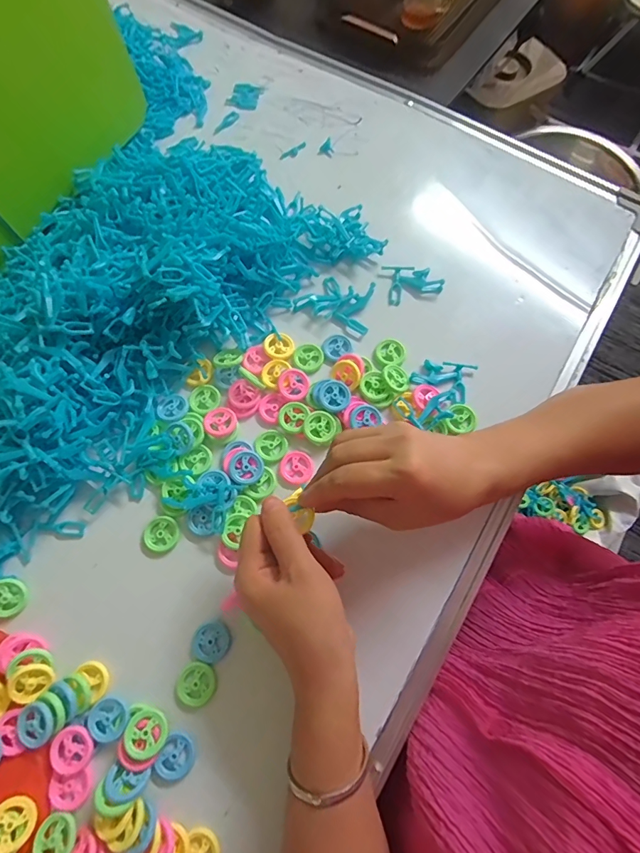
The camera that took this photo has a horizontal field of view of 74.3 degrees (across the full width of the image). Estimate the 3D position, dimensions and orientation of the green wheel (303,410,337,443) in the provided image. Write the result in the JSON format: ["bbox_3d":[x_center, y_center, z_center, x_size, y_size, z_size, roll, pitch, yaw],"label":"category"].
[{"bbox_3d":[0.000,0.000,0.381,0.029,0.006,0.029,0,72,1],"label":"green wheel"}]

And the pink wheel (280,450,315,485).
[{"bbox_3d":[-0.020,0.036,0.375,0.029,0.004,0.029,0,72,1],"label":"pink wheel"}]

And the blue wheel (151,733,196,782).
[{"bbox_3d":[-0.104,0.240,0.305,0.024,0.007,0.029,27,74,9],"label":"blue wheel"}]

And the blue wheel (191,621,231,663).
[{"bbox_3d":[-0.085,0.169,0.332,0.028,0.004,0.028,0,72,1],"label":"blue wheel"}]

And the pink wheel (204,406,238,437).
[{"bbox_3d":[-0.090,-0.004,0.384,0.027,0.007,0.029,0,72,1],"label":"pink wheel"}]

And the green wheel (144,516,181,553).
[{"bbox_3d":[-0.134,0.090,0.357,0.029,0.004,0.029,0,72,1],"label":"green wheel"}]

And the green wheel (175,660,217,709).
[{"bbox_3d":[-0.094,0.197,0.321,0.028,0.004,0.029,0,72,1],"label":"green wheel"}]

